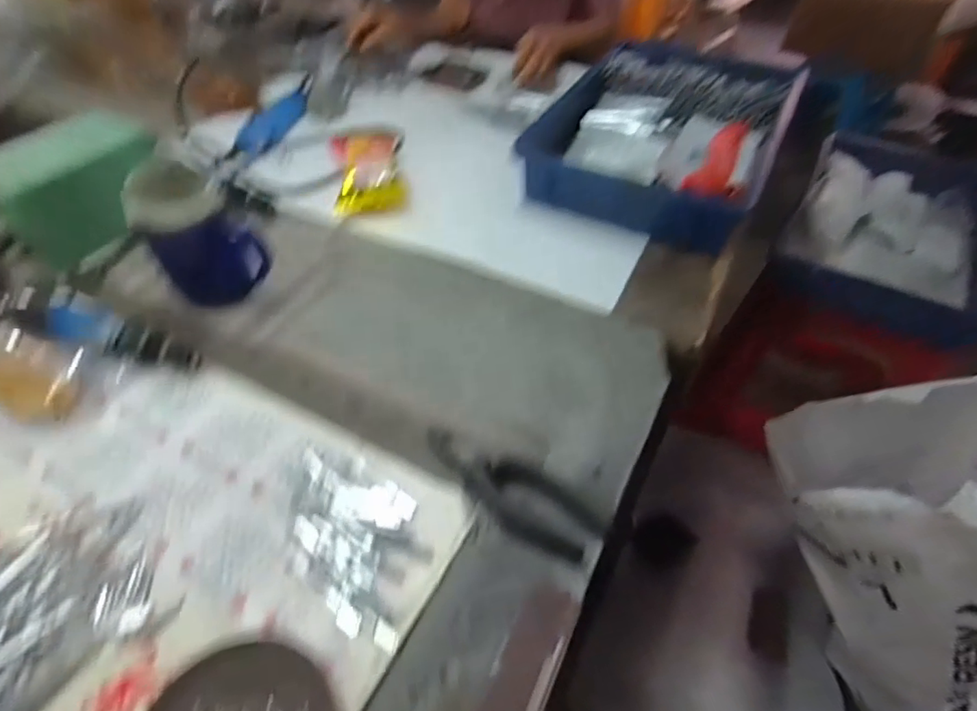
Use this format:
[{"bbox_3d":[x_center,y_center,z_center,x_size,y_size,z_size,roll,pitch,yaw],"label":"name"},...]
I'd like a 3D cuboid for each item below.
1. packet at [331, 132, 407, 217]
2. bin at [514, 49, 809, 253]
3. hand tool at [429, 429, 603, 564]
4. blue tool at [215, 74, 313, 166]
[{"bbox_3d":[-0.157,-0.234,0.712,0.100,0.061,0.116,-7,47,-5],"label":"packet"},{"bbox_3d":[0.262,-0.343,0.788,0.288,0.079,0.437,23,51,19],"label":"bin"},{"bbox_3d":[0.016,0.100,0.432,0.153,0.012,0.058,32,56,28],"label":"hand tool"},{"bbox_3d":[-0.331,-0.365,0.848,0.062,0.025,0.270,10,48,8],"label":"blue tool"}]

